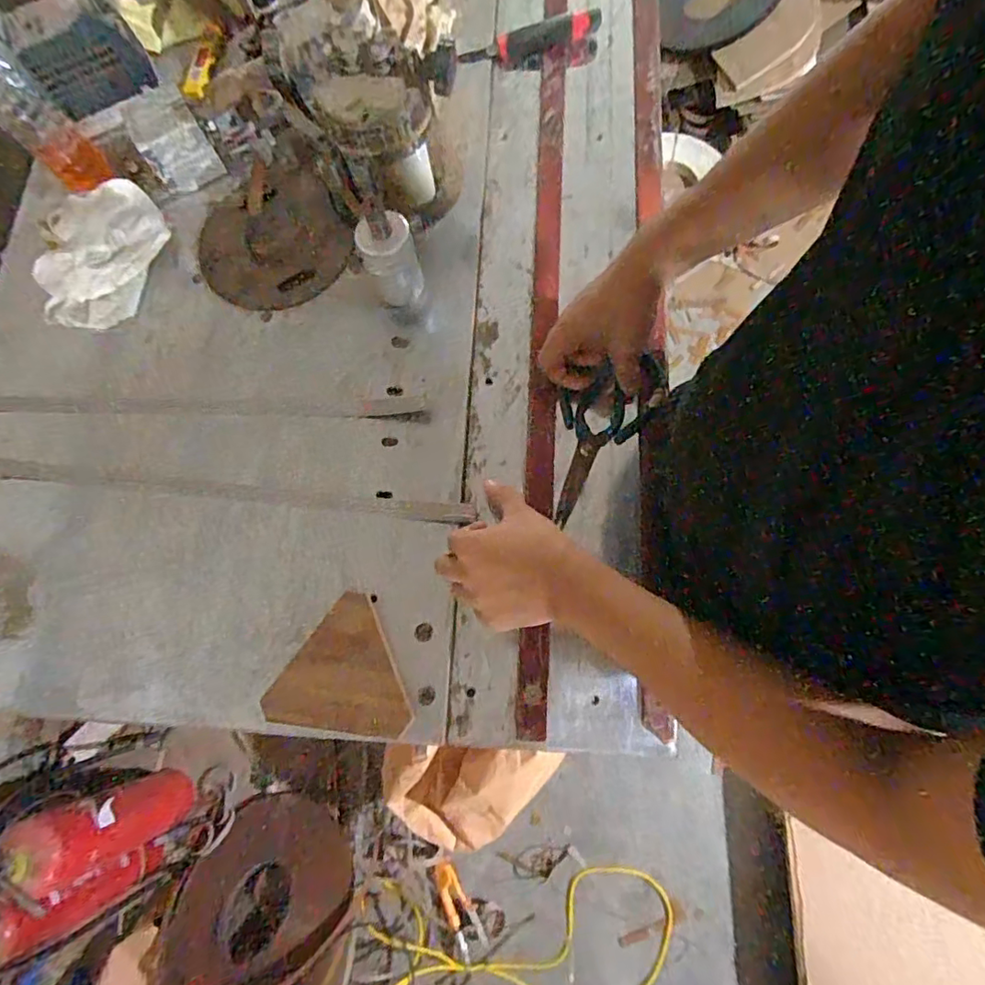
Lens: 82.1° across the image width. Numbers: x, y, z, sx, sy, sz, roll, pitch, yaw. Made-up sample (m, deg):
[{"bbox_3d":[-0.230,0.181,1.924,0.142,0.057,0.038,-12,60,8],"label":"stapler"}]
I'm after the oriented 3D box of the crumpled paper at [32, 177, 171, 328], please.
[{"bbox_3d":[-0.475,-0.290,0.684,0.104,0.063,0.191,16,77,8],"label":"crumpled paper"}]

